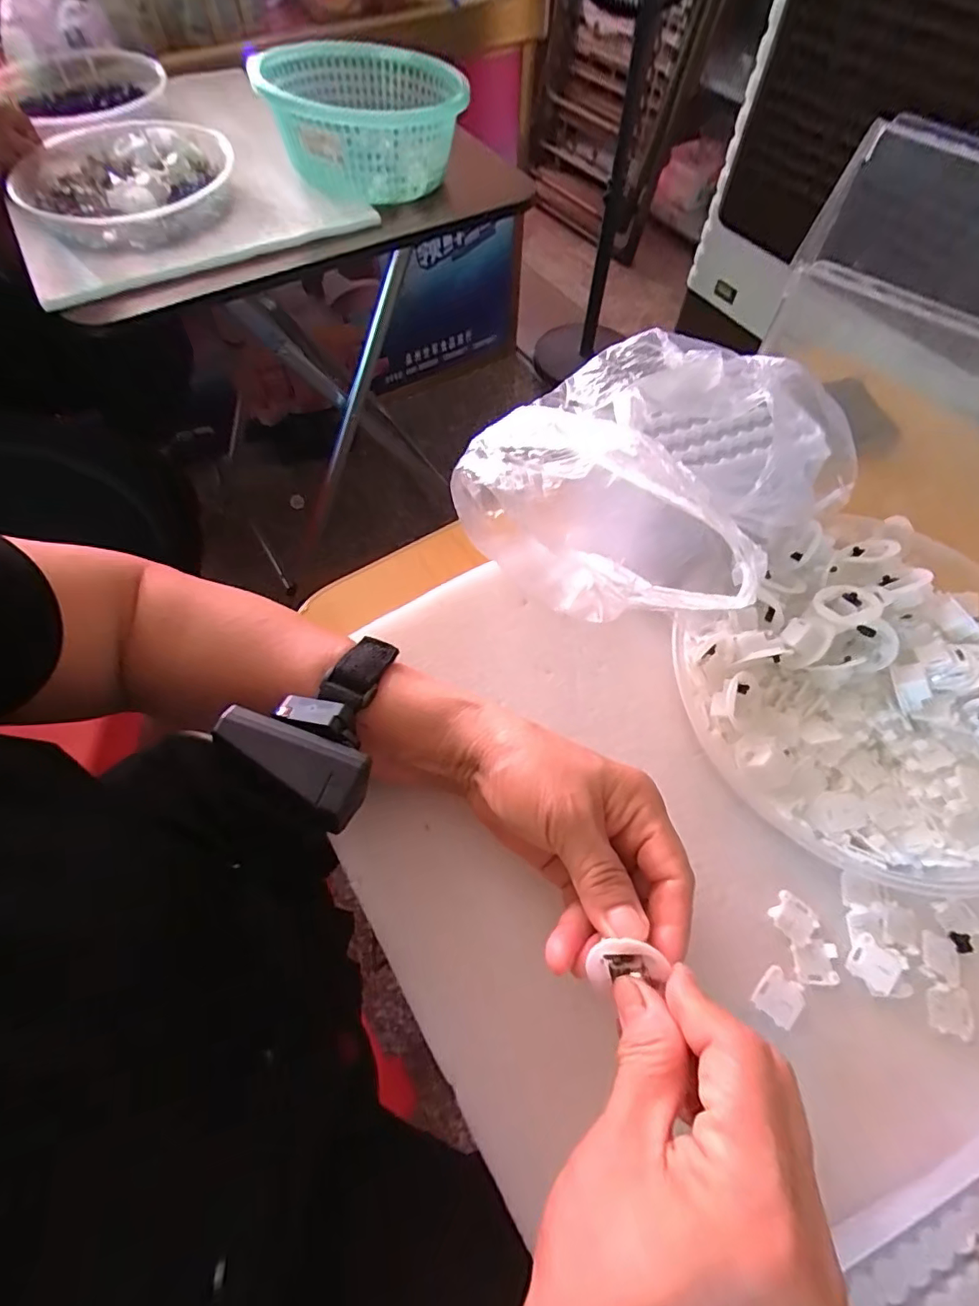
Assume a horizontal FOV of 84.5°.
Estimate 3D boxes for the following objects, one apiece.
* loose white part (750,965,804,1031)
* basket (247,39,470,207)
[{"bbox_3d":[0.139,0.164,0.258,0.021,0.004,0.022,37,67,16],"label":"loose white part"},{"bbox_3d":[-0.152,-0.633,0.643,0.209,0.096,0.261,-17,64,-11],"label":"basket"}]

